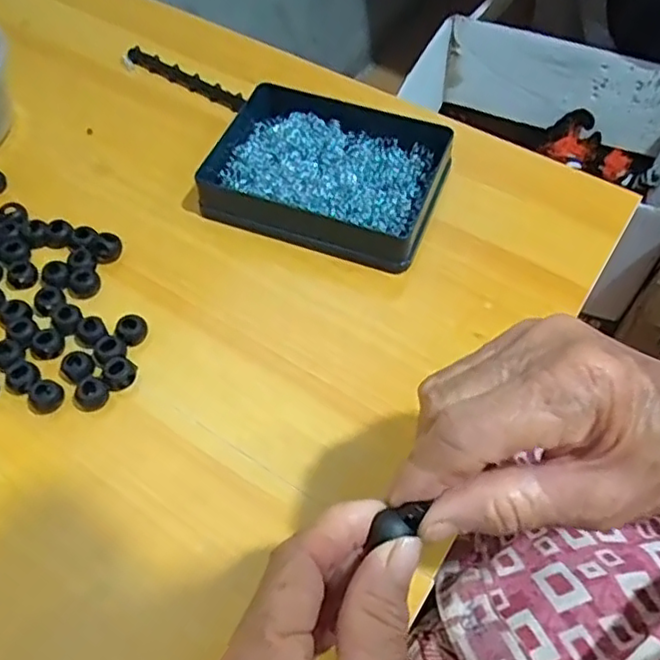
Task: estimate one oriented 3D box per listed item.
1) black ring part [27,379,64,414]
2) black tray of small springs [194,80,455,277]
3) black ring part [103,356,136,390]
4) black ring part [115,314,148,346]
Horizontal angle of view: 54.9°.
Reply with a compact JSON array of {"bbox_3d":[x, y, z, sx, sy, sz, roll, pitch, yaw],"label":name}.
[{"bbox_3d":[-0.156,0.037,0.350,0.018,0.009,0.017,0,57,0],"label":"black ring part"},{"bbox_3d":[-0.005,-0.107,0.429,0.153,0.030,0.111,18,59,11],"label":"black tray of small springs"},{"bbox_3d":[-0.117,0.025,0.356,0.016,0.011,0.018,-23,60,-14],"label":"black ring part"},{"bbox_3d":[-0.116,0.000,0.371,0.016,0.010,0.015,-8,58,-5],"label":"black ring part"}]

